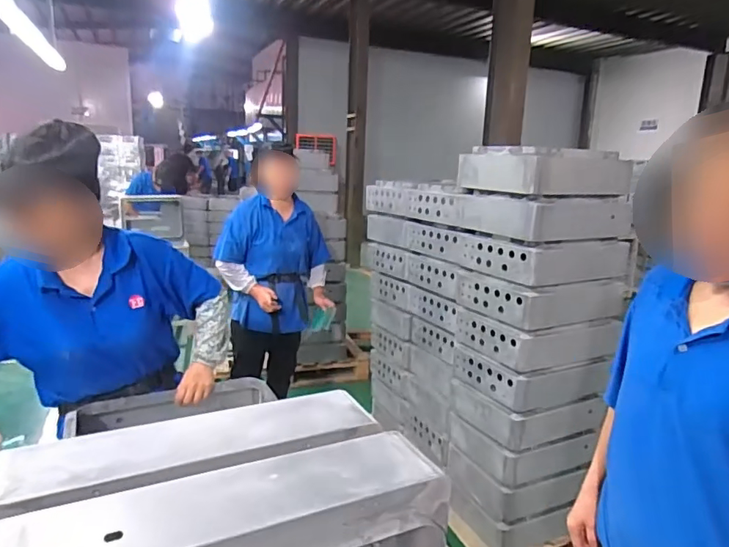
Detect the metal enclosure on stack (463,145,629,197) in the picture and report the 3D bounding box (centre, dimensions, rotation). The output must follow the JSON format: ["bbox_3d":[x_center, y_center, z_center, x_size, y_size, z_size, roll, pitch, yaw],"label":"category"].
[{"bbox_3d":[0.572,-0.334,1.666,0.390,0.132,0.343,-3,14,-21],"label":"metal enclosure on stack"}]

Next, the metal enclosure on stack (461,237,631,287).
[{"bbox_3d":[0.590,-0.063,1.735,0.419,0.118,0.360,-3,14,-21],"label":"metal enclosure on stack"}]

